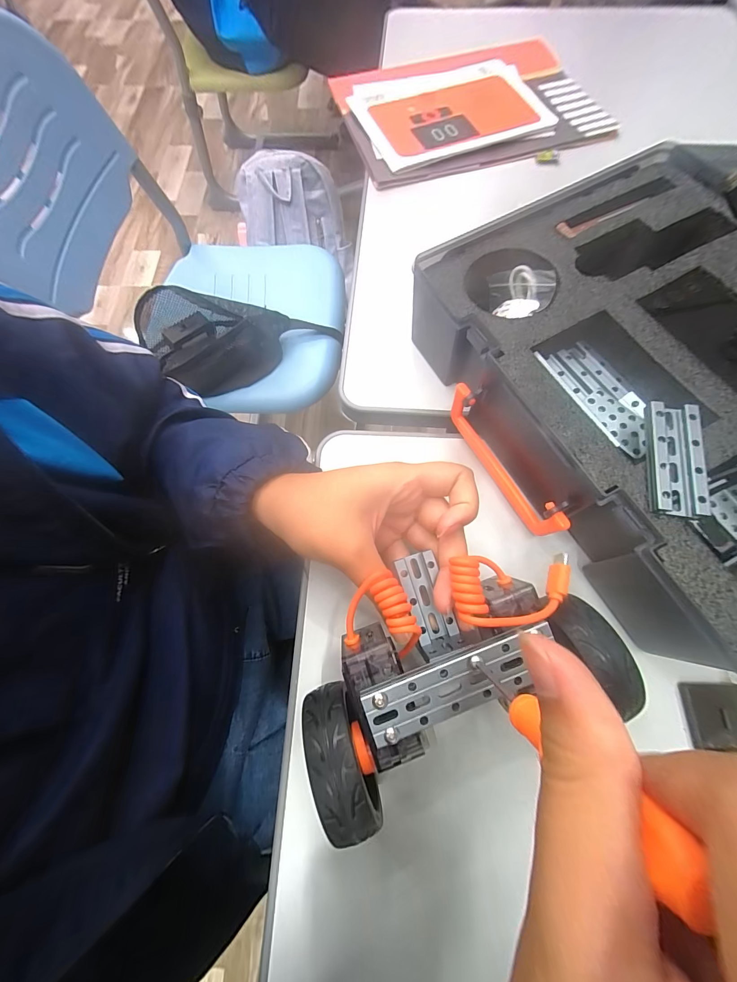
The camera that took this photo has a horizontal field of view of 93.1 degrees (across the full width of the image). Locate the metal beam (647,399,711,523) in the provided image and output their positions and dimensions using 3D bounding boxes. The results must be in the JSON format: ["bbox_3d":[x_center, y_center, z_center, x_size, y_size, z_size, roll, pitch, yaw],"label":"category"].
[{"bbox_3d":[0.163,-0.017,0.186,0.027,0.009,0.063,9,71,4],"label":"metal beam"}]

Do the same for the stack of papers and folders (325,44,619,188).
[{"bbox_3d":[0.122,-0.461,0.420,0.293,0.020,0.210,-15,71,-5],"label":"stack of papers and folders"}]

